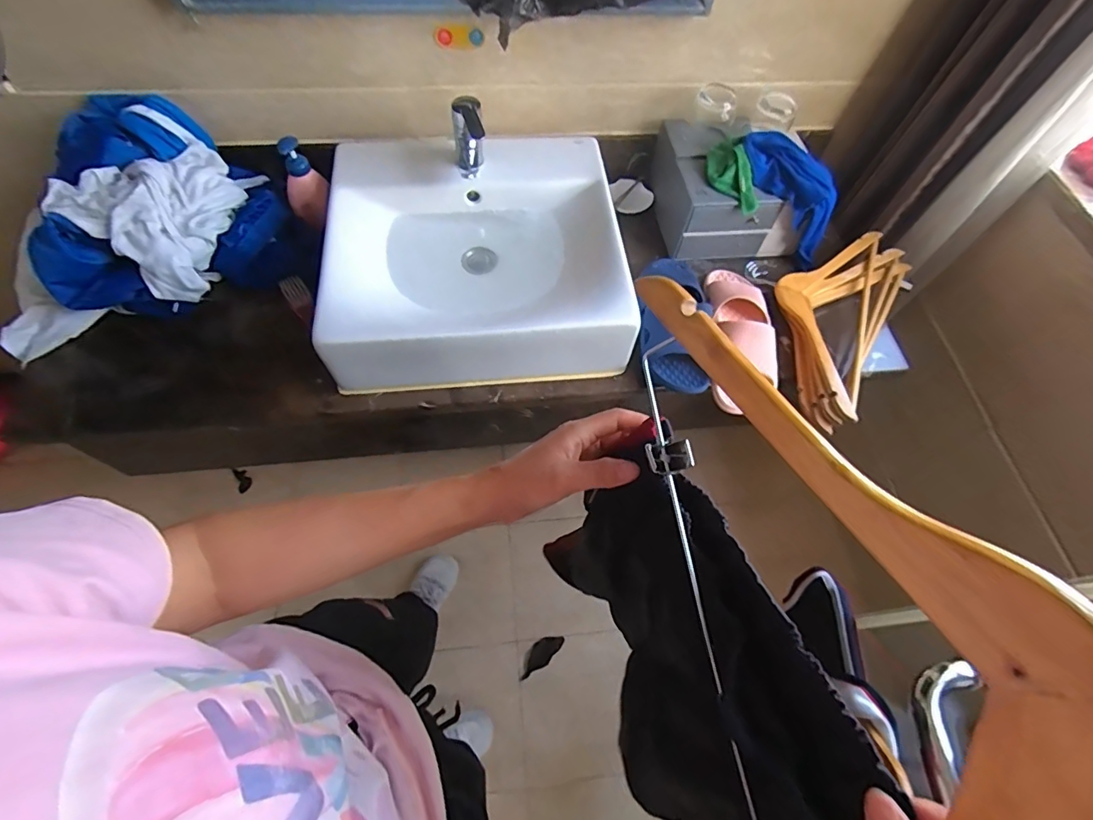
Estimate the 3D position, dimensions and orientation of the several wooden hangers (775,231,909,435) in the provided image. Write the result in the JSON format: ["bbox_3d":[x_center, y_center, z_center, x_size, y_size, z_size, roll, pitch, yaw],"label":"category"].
[{"bbox_3d":[0.492,-0.166,0.877,0.193,0.047,0.436,31,65,12],"label":"several wooden hangers"}]

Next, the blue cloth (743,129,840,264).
[{"bbox_3d":[0.437,-0.378,0.887,0.096,0.101,0.263,-47,106,-23],"label":"blue cloth"}]

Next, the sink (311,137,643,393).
[{"bbox_3d":[-0.115,-0.266,0.843,0.458,0.159,0.434,-5,63,-6],"label":"sink"}]

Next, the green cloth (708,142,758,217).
[{"bbox_3d":[0.318,-0.402,0.857,0.063,0.045,0.141,-23,82,-14],"label":"green cloth"}]

